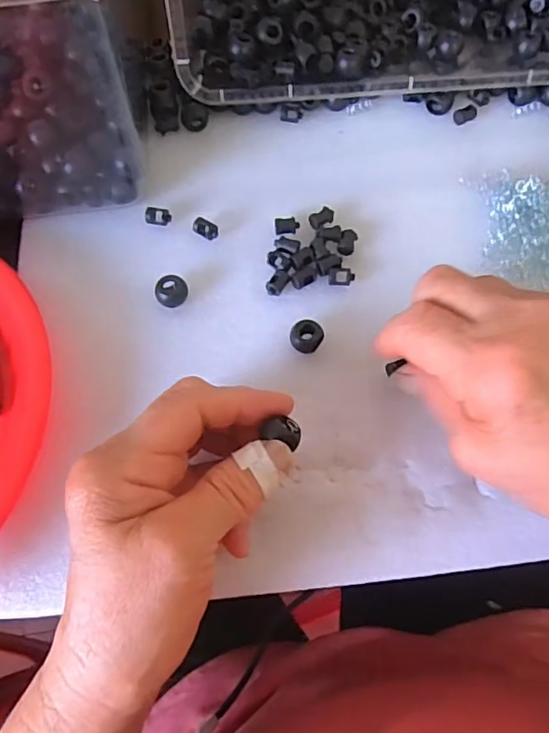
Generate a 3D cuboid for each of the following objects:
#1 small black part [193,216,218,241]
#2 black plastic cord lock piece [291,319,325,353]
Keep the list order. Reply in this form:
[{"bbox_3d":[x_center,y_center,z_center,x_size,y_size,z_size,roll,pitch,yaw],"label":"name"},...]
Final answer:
[{"bbox_3d":[-0.041,-0.082,0.322,0.015,0.007,0.009,23,70,10],"label":"small black part"},{"bbox_3d":[0.017,-0.015,0.292,0.017,0.012,0.015,10,68,5],"label":"black plastic cord lock piece"}]

